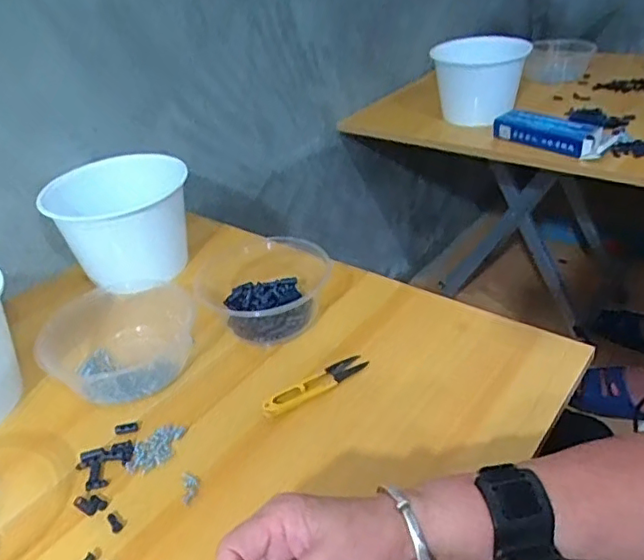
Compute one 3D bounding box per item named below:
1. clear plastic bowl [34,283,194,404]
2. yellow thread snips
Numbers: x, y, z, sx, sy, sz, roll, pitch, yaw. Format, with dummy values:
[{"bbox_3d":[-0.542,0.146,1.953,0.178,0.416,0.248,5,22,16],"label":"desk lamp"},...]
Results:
[{"bbox_3d":[-0.192,0.055,0.551,0.121,0.049,0.126,-3,36,2],"label":"clear plastic bowl"},{"bbox_3d":[-0.005,0.091,0.507,0.102,0.004,0.025,-25,41,-25],"label":"yellow thread snips"}]

